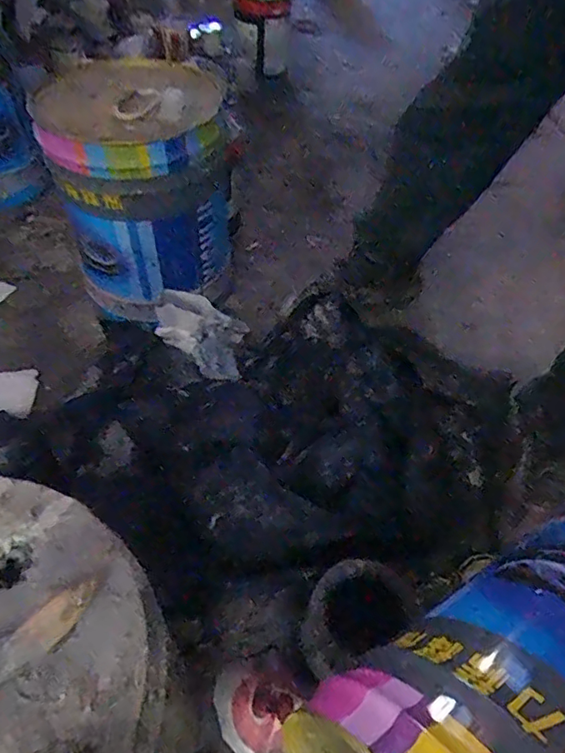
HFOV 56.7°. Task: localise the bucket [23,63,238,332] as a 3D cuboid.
[{"bbox_3d":[-0.220,-0.307,0.873,0.253,0.319,0.301,-7,52,-8],"label":"bucket"}]

